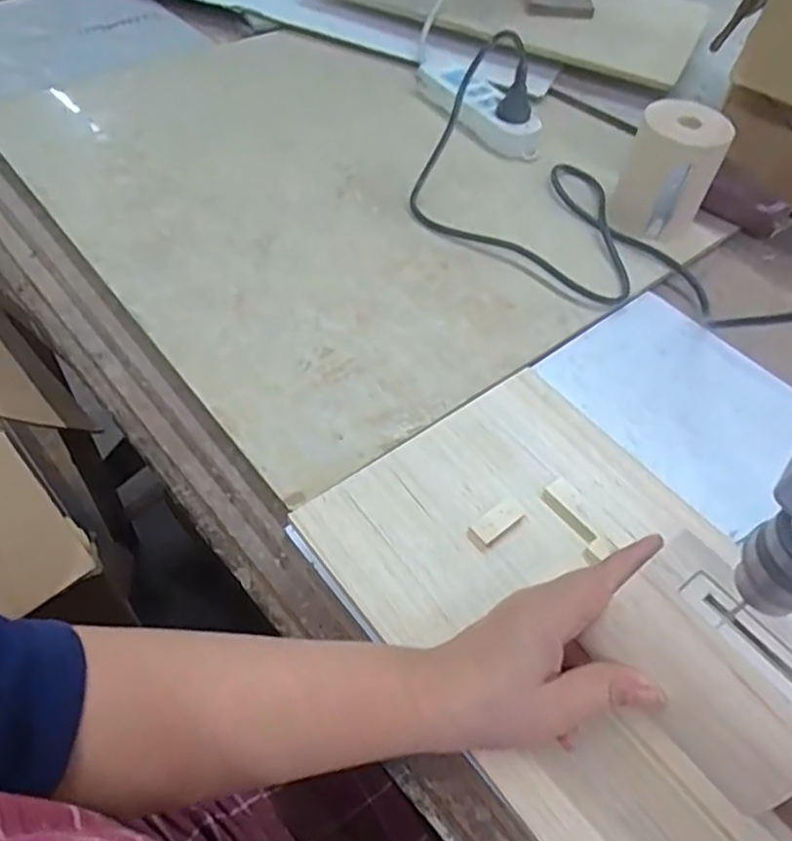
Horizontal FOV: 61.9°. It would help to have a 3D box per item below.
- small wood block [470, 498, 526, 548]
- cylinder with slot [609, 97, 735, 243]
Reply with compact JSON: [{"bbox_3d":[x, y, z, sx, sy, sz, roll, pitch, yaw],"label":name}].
[{"bbox_3d":[0.064,0.063,0.407,0.035,0.008,0.015,-29,60,-22],"label":"small wood block"},{"bbox_3d":[0.253,-0.232,0.614,0.079,0.099,0.068,23,56,14],"label":"cylinder with slot"}]

